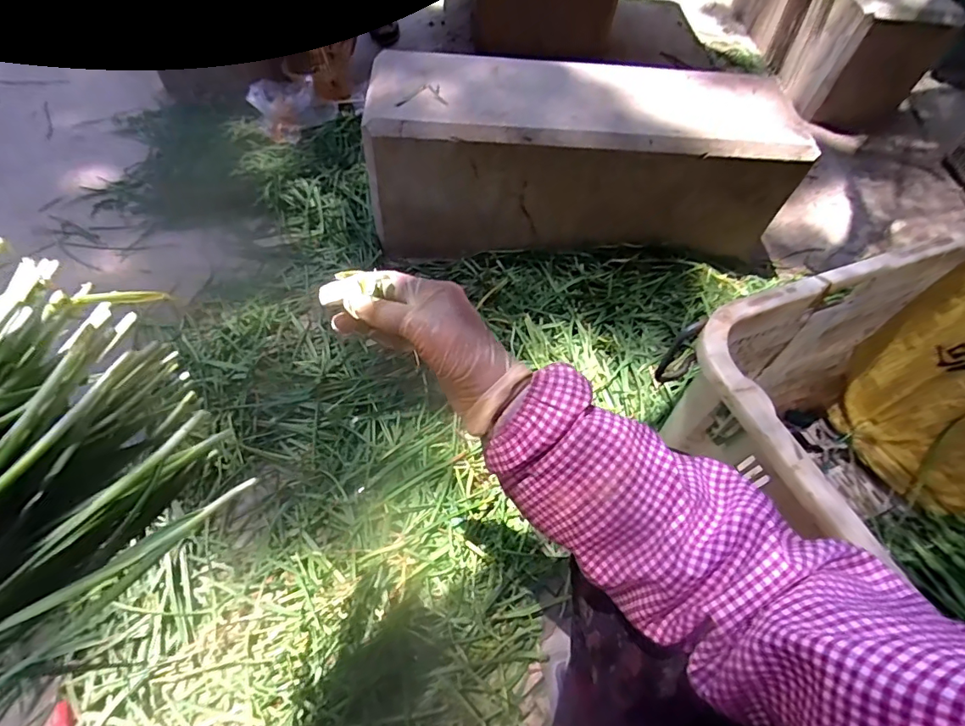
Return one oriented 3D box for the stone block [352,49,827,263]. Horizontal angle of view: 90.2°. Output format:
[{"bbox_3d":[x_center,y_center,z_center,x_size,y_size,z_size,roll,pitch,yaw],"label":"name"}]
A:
[{"bbox_3d":[0.175,-0.371,0.916,0.725,0.280,0.222,3,59,-3],"label":"stone block"}]

